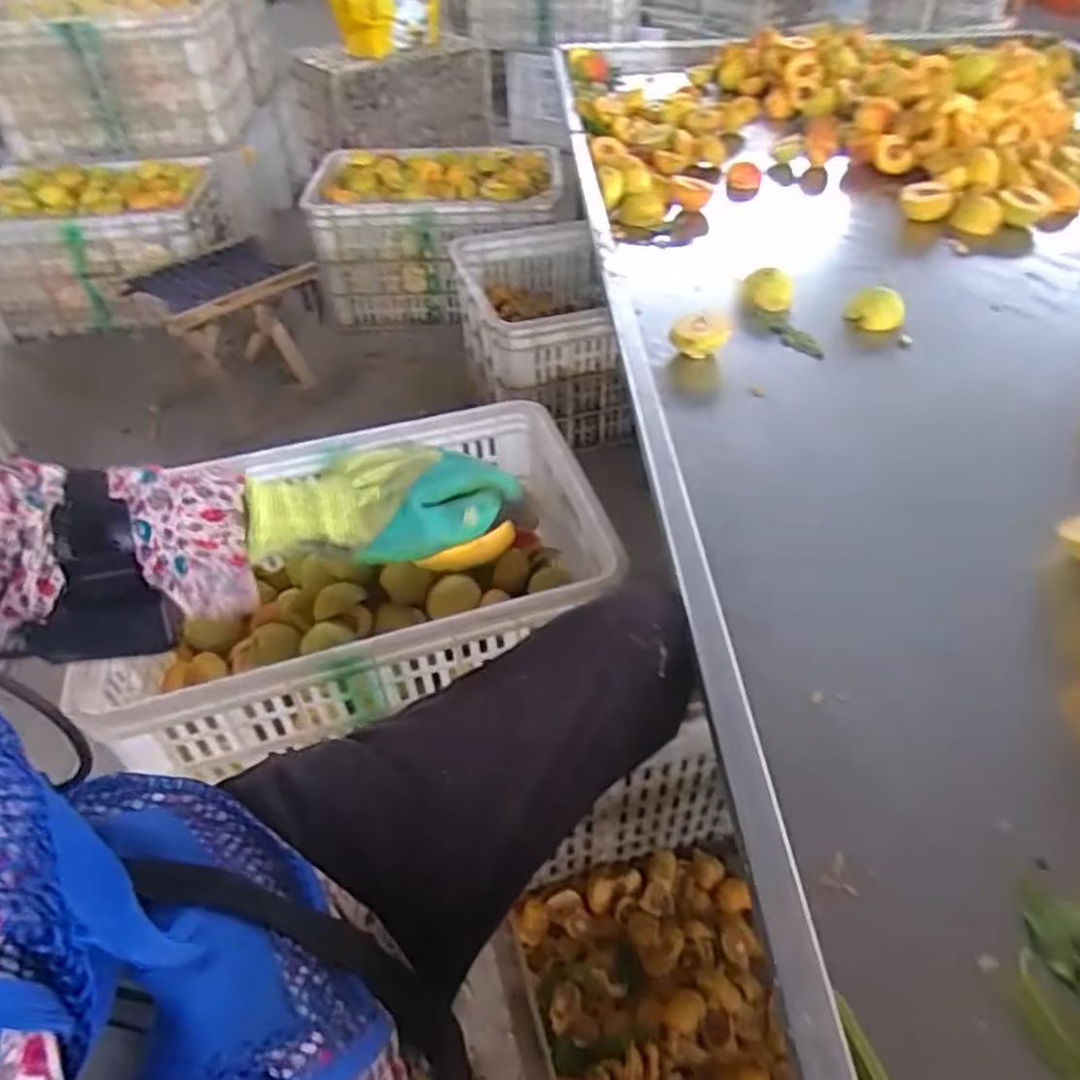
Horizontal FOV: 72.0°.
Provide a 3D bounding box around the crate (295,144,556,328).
[{"bbox_3d":[-0.226,-0.672,1.638,0.536,0.262,0.354,2,44,4],"label":"crate"}]

